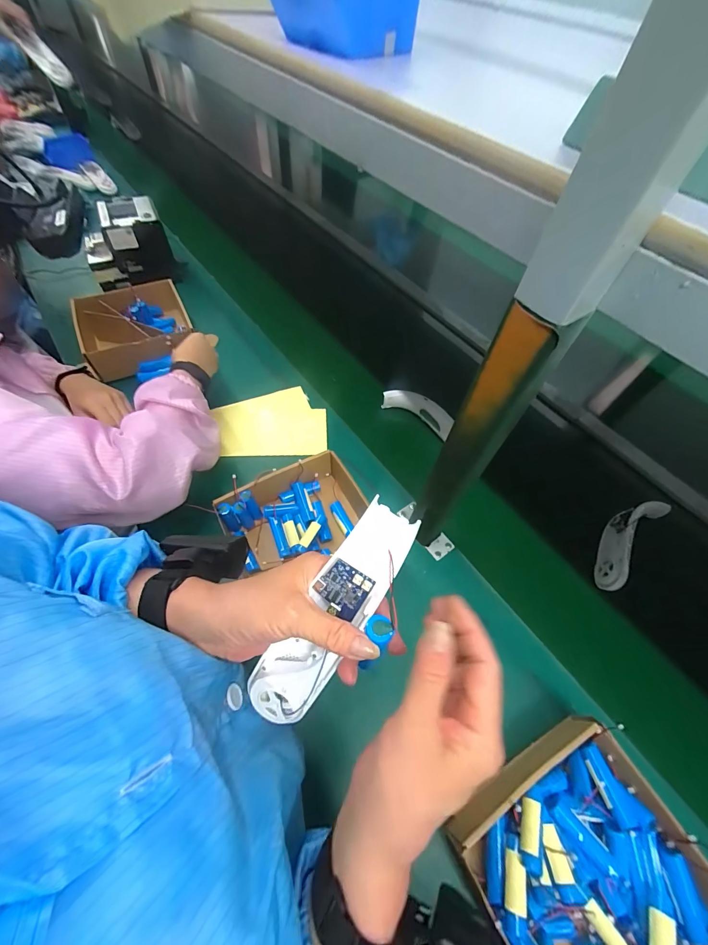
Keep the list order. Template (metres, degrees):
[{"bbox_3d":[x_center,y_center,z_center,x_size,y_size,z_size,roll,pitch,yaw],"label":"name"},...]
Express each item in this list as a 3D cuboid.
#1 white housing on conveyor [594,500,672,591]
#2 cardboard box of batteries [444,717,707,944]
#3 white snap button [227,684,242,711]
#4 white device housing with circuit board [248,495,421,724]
[{"bbox_3d":[0.410,0.099,0.532,0.177,0.037,0.048,-39,68,-24],"label":"white housing on conveyor"},{"bbox_3d":[0.219,0.375,0.323,0.193,0.064,0.197,-24,62,-17],"label":"cardboard box of batteries"},{"bbox_3d":[-0.097,0.183,0.289,0.004,0.014,0.019,-33,77,25],"label":"white snap button"},{"bbox_3d":[-0.019,0.109,0.258,0.045,0.024,0.191,35,104,17],"label":"white device housing with circuit board"}]

